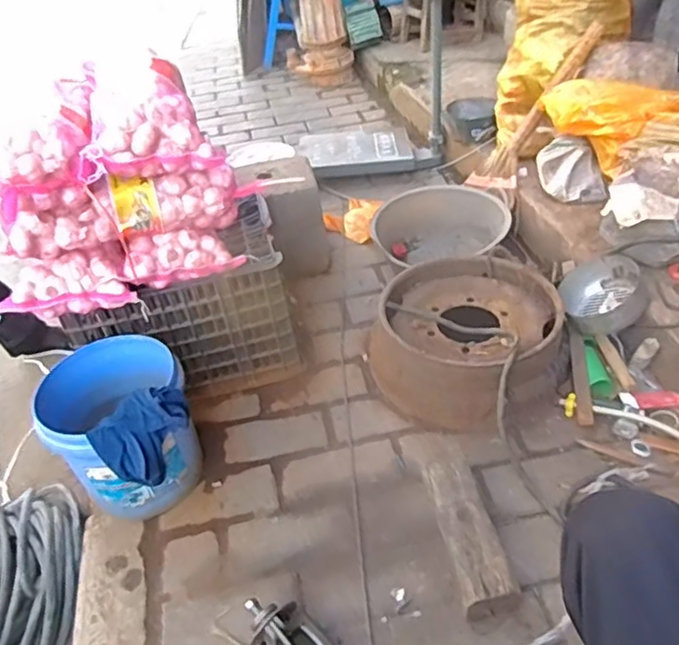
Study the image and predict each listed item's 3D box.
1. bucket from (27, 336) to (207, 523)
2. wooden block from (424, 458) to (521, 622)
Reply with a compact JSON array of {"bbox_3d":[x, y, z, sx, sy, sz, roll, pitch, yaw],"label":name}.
[{"bbox_3d":[-0.410,0.216,1.227,0.242,0.273,0.262,21,45,31],"label":"bucket"},{"bbox_3d":[0.213,0.355,1.082,0.090,0.071,0.287,-10,37,-5],"label":"wooden block"}]

